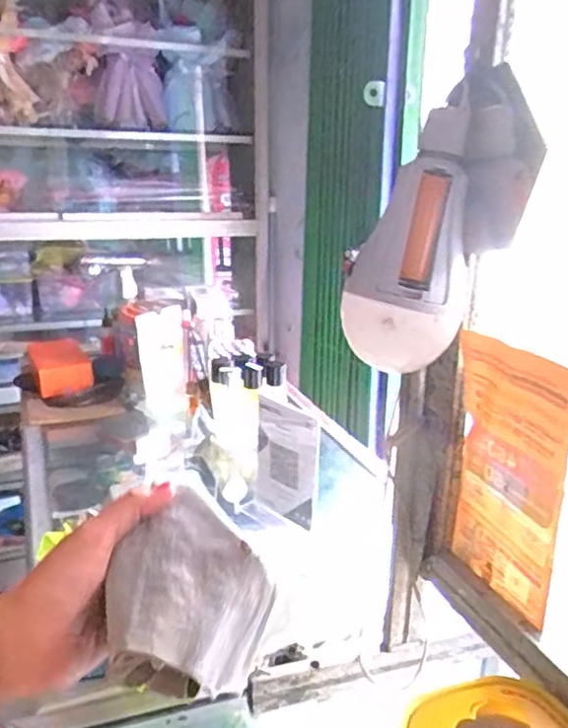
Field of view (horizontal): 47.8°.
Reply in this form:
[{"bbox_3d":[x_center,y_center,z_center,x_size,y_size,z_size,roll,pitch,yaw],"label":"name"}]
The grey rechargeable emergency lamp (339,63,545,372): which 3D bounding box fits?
[{"bbox_3d":[0.100,-0.085,0.410,0.080,0.187,0.082,27,0,-38],"label":"grey rechargeable emergency lamp"}]

